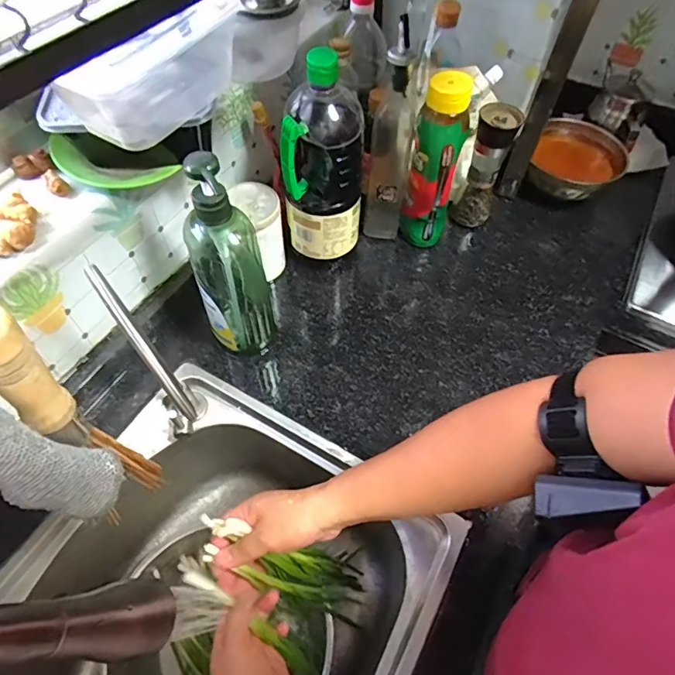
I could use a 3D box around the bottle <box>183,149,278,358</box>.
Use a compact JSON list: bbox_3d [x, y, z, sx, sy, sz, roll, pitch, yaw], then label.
[{"bbox_3d":[-0.120,-0.074,0.532,0.079,0.280,0.065,-16,59,-11],"label":"bottle"}]

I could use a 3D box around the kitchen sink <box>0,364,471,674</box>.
[{"bbox_3d":[-0.140,0.342,0.541,0.392,0.195,0.468,27,61,15],"label":"kitchen sink"}]

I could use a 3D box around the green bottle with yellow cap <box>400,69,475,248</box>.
[{"bbox_3d":[0.137,-0.235,0.665,0.068,0.246,0.063,13,58,7],"label":"green bottle with yellow cap"}]

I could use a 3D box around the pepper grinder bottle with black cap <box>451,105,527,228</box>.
[{"bbox_3d":[0.224,-0.252,0.718,0.057,0.180,0.061,24,60,13],"label":"pepper grinder bottle with black cap"}]

